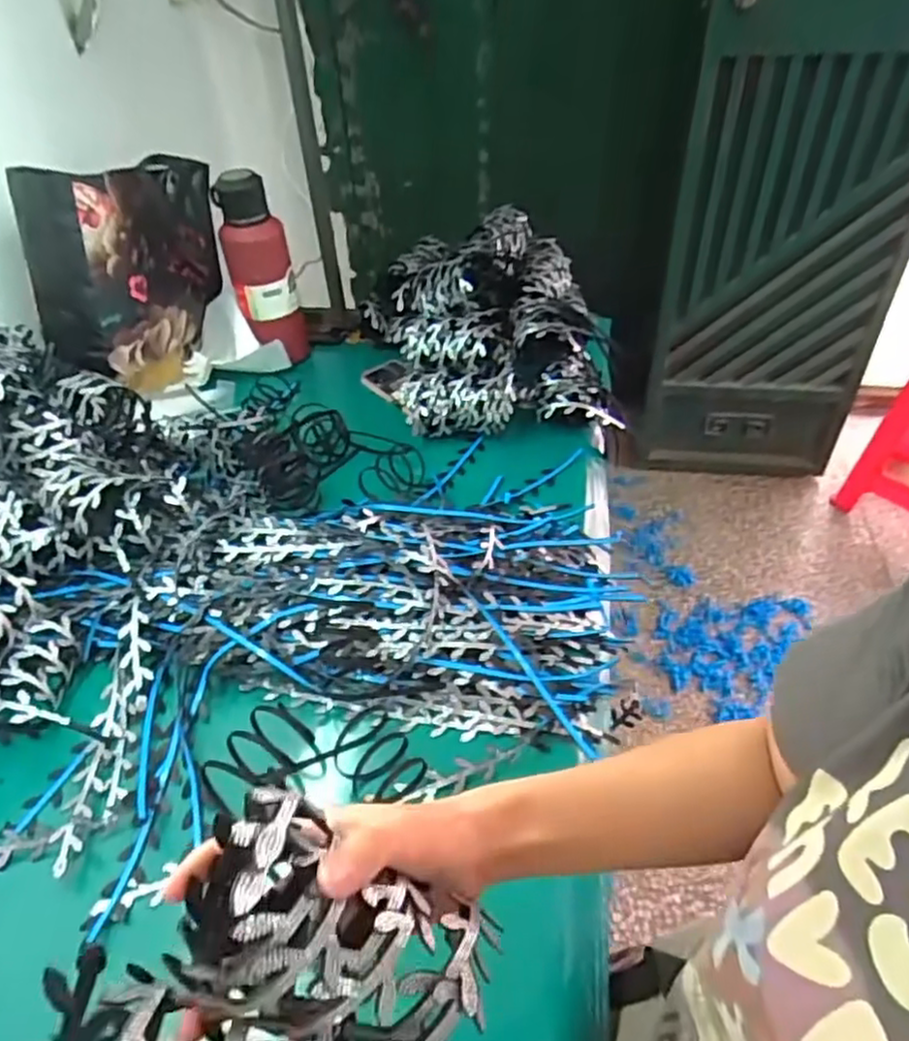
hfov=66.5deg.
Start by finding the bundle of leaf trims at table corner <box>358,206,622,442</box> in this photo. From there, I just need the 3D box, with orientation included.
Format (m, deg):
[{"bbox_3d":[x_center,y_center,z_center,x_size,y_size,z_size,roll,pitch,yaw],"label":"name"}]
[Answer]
[{"bbox_3d":[0.038,-0.301,1.058,0.347,0.202,0.367,-5,44,-2],"label":"bundle of leaf trims at table corner"}]

